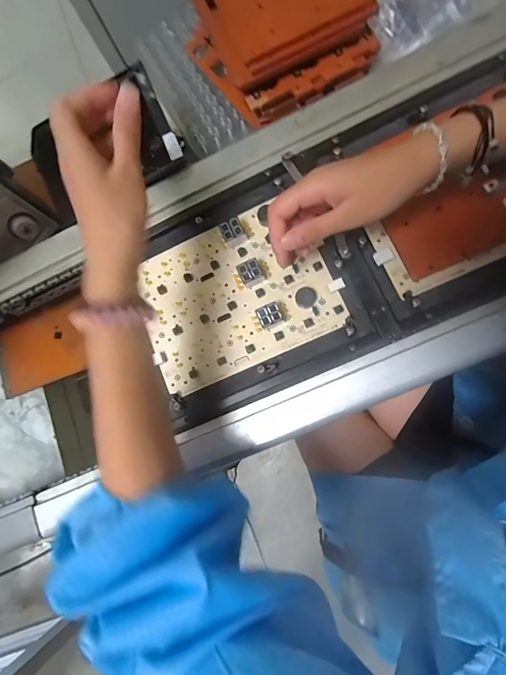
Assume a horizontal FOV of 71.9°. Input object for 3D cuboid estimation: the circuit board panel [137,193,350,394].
[{"bbox_3d":[-0.025,-0.051,0.390,0.210,0.018,0.174,-27,79,6],"label":"circuit board panel"}]

